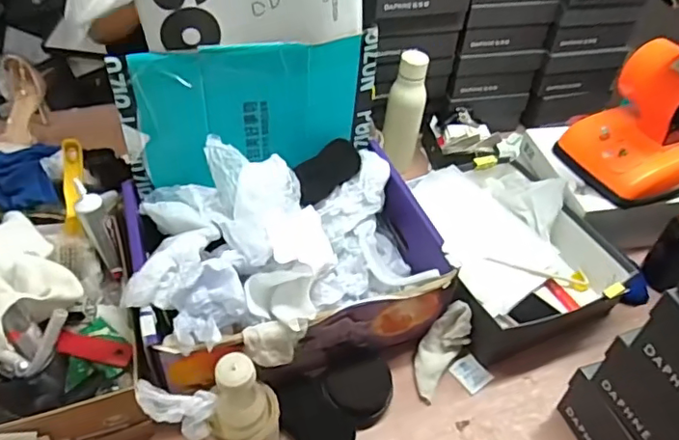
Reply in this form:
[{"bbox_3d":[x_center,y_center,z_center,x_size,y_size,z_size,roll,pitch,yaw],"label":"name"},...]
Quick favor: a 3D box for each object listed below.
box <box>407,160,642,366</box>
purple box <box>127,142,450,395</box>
[{"bbox_3d":[0.265,0.046,0.911,0.287,0.124,0.315,-15,48,-20],"label":"box"},{"bbox_3d":[-0.073,0.044,0.778,0.390,0.166,0.294,-12,47,-16],"label":"purple box"}]

